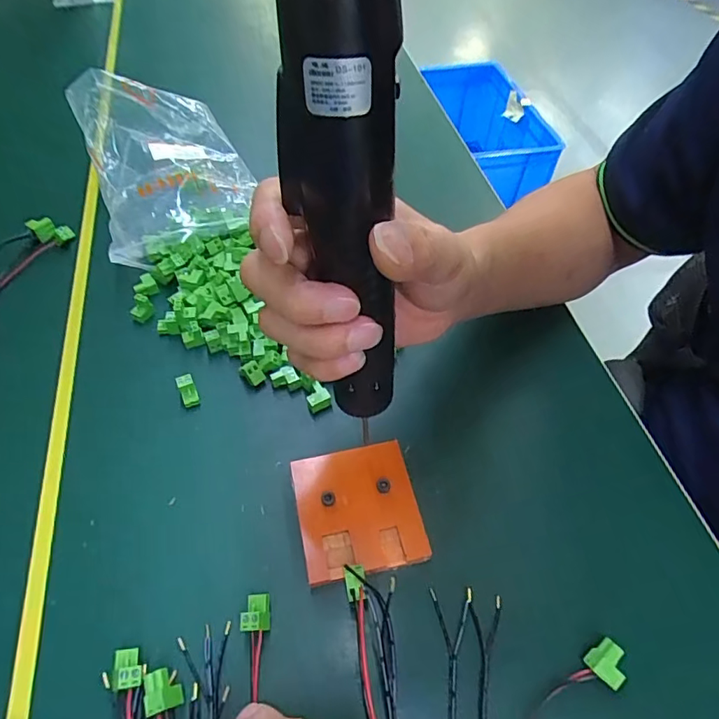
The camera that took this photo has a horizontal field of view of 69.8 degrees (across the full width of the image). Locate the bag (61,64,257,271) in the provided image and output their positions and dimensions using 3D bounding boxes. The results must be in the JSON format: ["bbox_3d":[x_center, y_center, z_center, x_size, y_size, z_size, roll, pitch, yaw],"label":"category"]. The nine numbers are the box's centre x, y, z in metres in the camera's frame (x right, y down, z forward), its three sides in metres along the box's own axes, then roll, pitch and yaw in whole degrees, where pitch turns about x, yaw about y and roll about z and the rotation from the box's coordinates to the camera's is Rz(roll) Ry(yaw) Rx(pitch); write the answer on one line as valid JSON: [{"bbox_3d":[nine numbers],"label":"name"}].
[{"bbox_3d":[-0.180,-0.192,0.487,0.142,0.071,0.209,-17,56,-14],"label":"bag"}]

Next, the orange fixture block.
[{"bbox_3d":[-0.001,0.092,0.318,0.071,0.011,0.076,-9,54,-9],"label":"orange fixture block"}]

